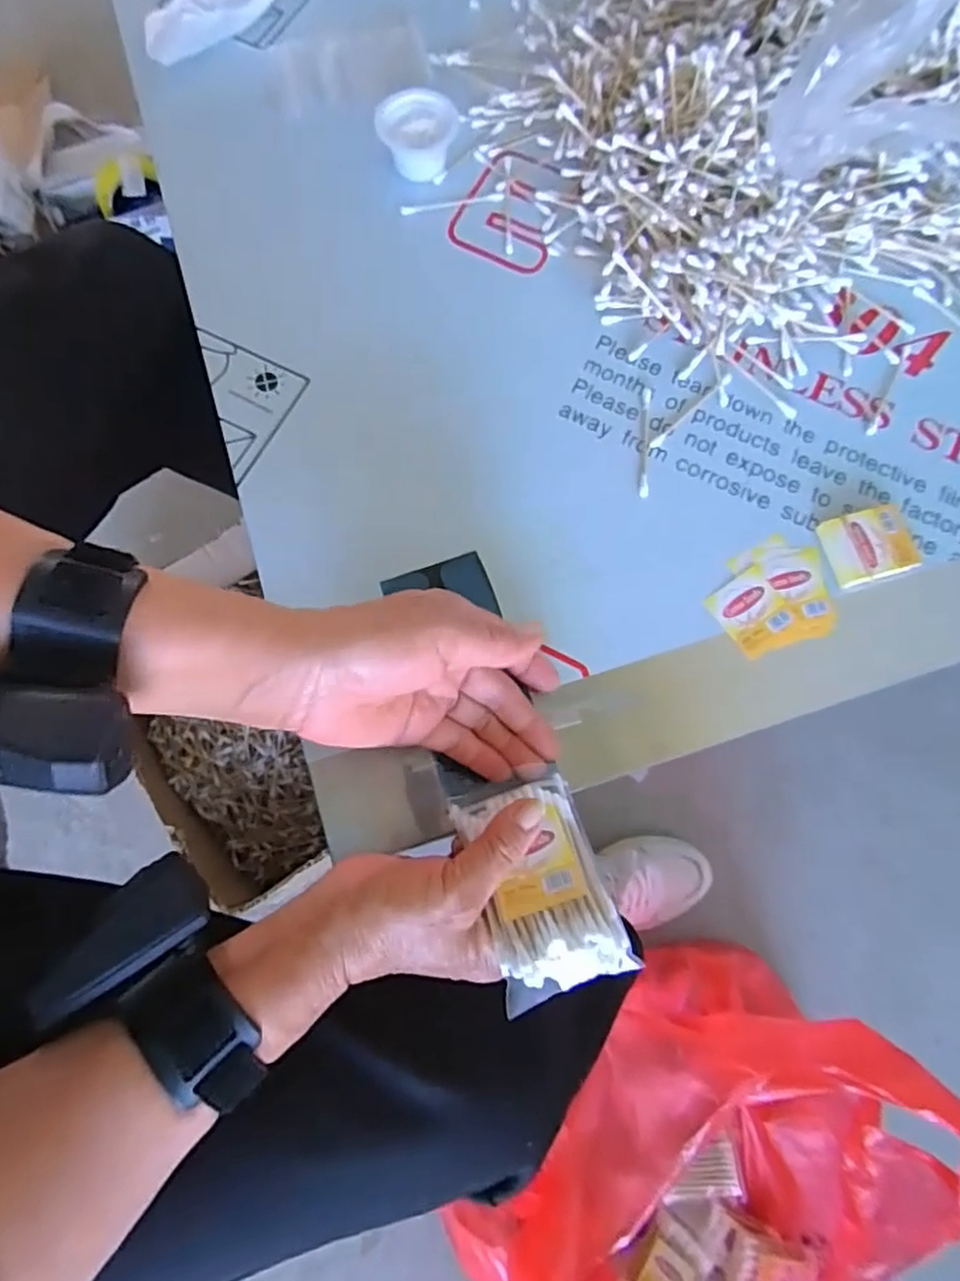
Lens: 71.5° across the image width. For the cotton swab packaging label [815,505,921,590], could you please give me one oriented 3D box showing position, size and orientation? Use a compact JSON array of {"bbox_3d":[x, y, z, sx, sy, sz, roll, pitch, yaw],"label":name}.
[{"bbox_3d":[0.228,-0.055,0.392,0.048,0.013,0.042,-14,77,-4],"label":"cotton swab packaging label"}]

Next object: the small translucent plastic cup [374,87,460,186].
[{"bbox_3d":[-0.043,-0.342,0.452,0.047,0.029,0.045,0,76,-1],"label":"small translucent plastic cup"}]

